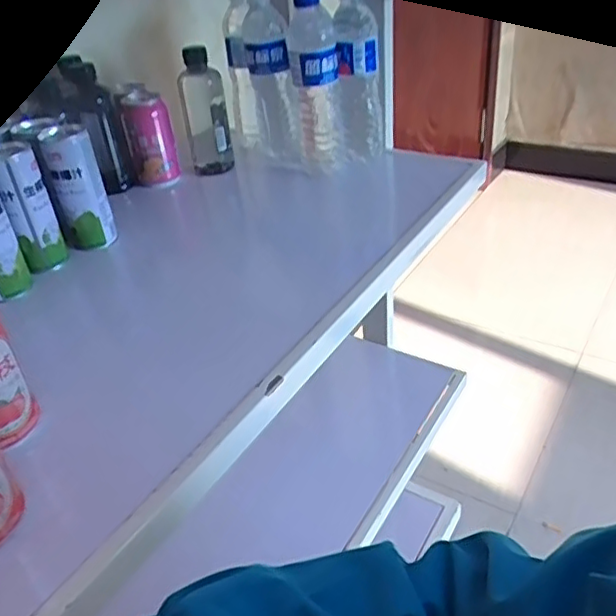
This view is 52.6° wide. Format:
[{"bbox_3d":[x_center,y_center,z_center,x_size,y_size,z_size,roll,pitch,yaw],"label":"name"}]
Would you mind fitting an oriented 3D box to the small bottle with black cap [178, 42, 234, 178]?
[{"bbox_3d":[-0.140,-0.263,0.853,0.062,0.161,0.053,-9,35,-5],"label":"small bottle with black cap"}]

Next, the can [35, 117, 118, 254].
[{"bbox_3d":[-0.260,-0.135,0.708,0.057,0.130,0.049,-18,37,-18],"label":"can"}]

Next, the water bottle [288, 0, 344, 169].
[{"bbox_3d":[0.012,-0.286,0.807,0.059,0.225,0.061,-3,35,4],"label":"water bottle"}]

